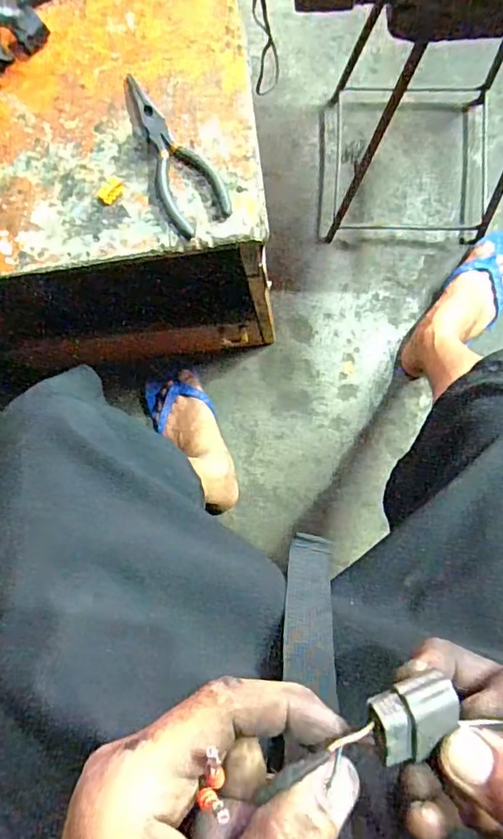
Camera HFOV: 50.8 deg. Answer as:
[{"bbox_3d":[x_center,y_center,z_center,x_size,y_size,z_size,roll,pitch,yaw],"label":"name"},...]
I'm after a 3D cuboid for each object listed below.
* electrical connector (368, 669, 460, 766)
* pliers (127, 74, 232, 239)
[{"bbox_3d":[0.056,0.103,0.179,0.029,0.009,0.026,-12,87,3],"label":"electrical connector"},{"bbox_3d":[-0.074,-0.228,0.453,0.049,0.012,0.148,-31,86,2],"label":"pliers"}]

